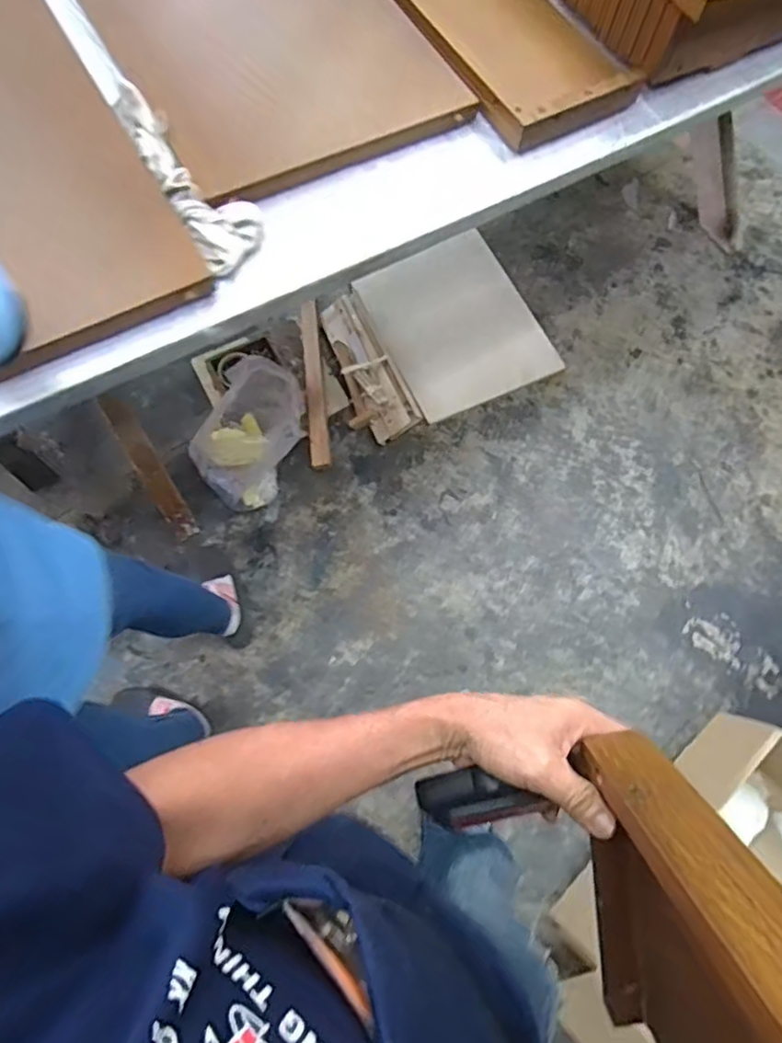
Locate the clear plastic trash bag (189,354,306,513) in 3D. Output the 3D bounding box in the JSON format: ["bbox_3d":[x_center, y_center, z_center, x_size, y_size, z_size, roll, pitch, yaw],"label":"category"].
[{"bbox_3d":[-0.303,-0.181,1.317,0.230,0.303,0.218,-31,75,-14],"label":"clear plastic trash bag"}]

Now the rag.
[{"bbox_3d":[-0.242,-0.424,0.757,0.090,0.043,0.289,-29,75,-14],"label":"rag"}]

